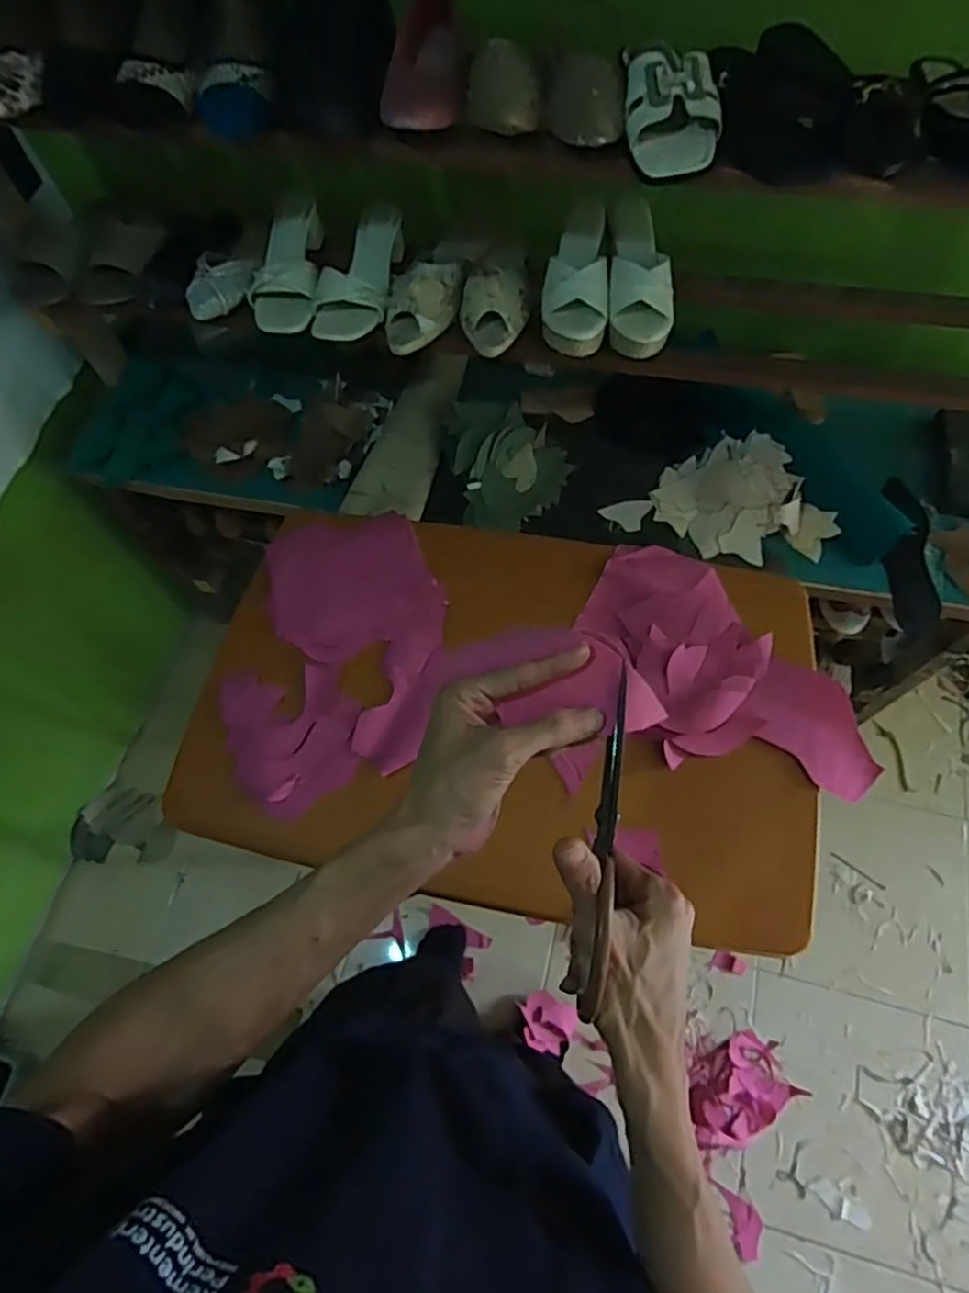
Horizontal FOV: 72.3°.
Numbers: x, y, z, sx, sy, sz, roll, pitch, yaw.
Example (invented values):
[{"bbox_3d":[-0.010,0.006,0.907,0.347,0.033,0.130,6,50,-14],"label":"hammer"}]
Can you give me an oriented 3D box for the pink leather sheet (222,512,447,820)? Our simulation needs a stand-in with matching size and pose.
[{"bbox_3d":[-0.187,0.002,0.852,0.246,0.022,0.412,5,63,6],"label":"pink leather sheet"}]

